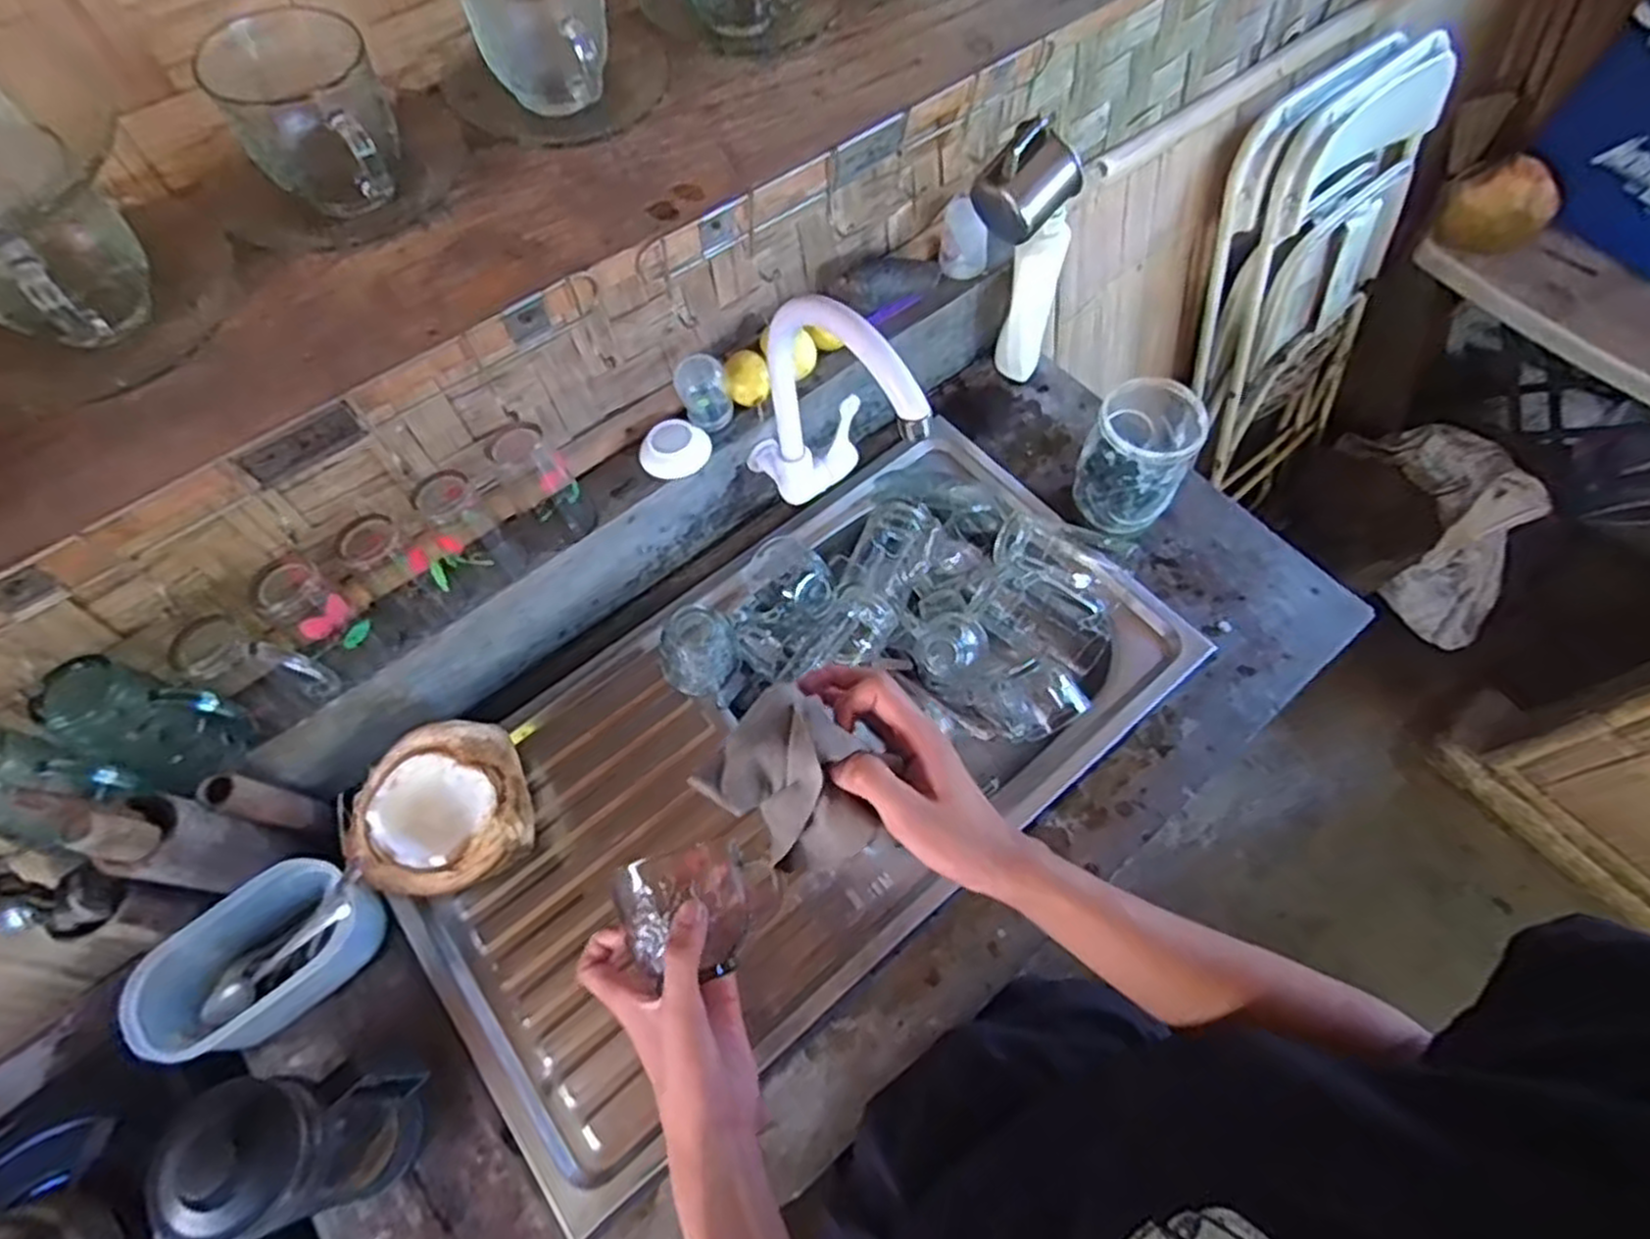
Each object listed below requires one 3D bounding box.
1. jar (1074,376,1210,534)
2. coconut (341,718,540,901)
[{"bbox_3d":[0.315,-0.166,0.793,0.094,0.123,0.099,0,64,0],"label":"jar"},{"bbox_3d":[-0.336,0.167,0.686,0.148,0.109,0.132,-16,65,-8],"label":"coconut"}]

